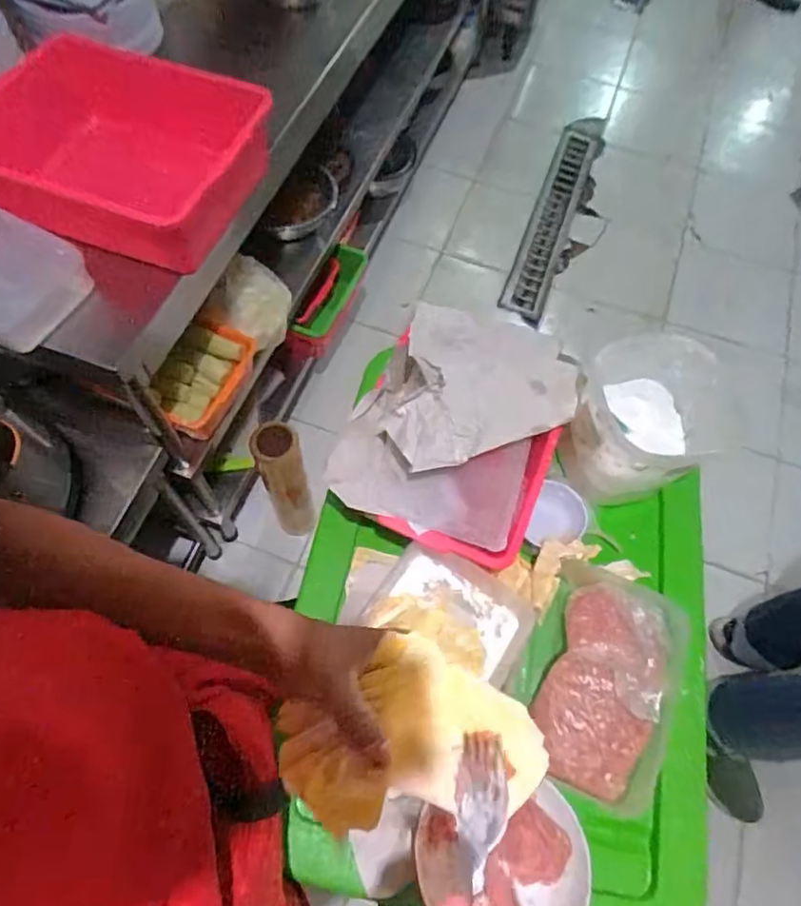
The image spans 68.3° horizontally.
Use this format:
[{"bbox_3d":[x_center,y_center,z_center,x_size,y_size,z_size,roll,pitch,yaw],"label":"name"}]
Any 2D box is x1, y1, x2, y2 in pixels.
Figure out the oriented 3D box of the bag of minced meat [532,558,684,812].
[{"bbox_3d":[0.239,0.259,0.674,0.140,0.046,0.242,20,65,8],"label":"bag of minced meat"}]

